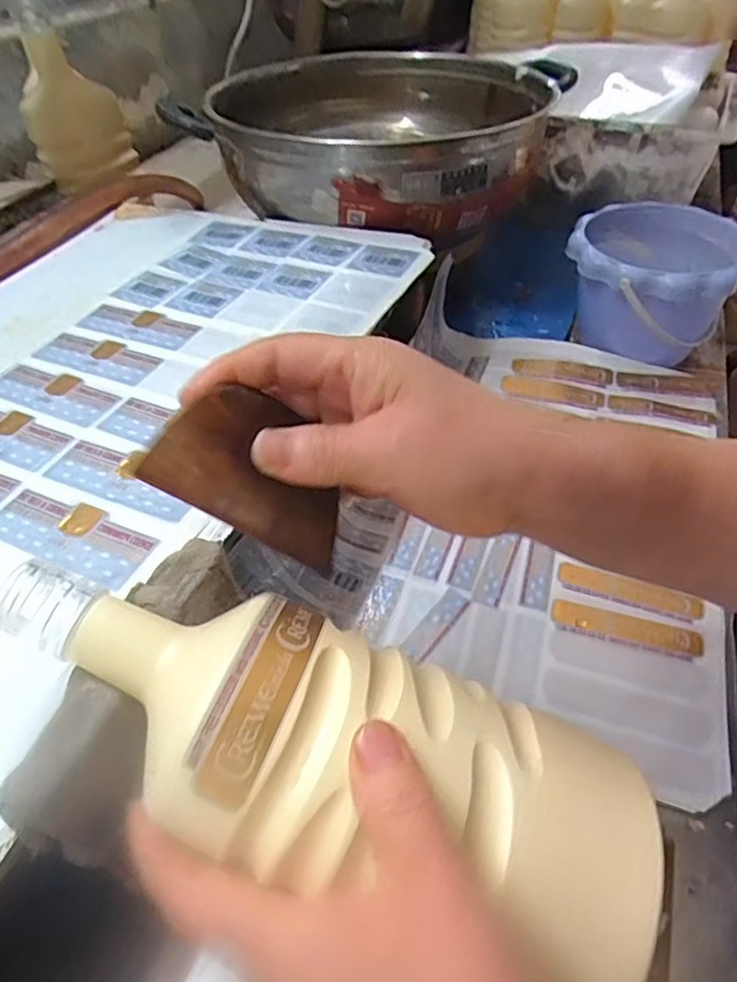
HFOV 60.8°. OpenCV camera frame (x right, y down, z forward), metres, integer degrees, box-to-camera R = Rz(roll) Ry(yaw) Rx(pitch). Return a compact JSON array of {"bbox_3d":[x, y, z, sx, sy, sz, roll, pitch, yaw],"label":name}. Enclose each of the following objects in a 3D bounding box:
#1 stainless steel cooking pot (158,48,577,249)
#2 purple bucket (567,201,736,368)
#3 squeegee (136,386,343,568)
[{"bbox_3d":[0.018,-0.376,0.629,0.310,0.076,0.348,14,50,18],"label":"stainless steel cooking pot"},{"bbox_3d":[0.270,-0.190,0.602,0.153,0.110,0.141,-3,47,3],"label":"purple bucket"},{"bbox_3d":[-0.041,-0.009,0.247,0.004,0.082,0.051,-5,59,51],"label":"squeegee"}]

